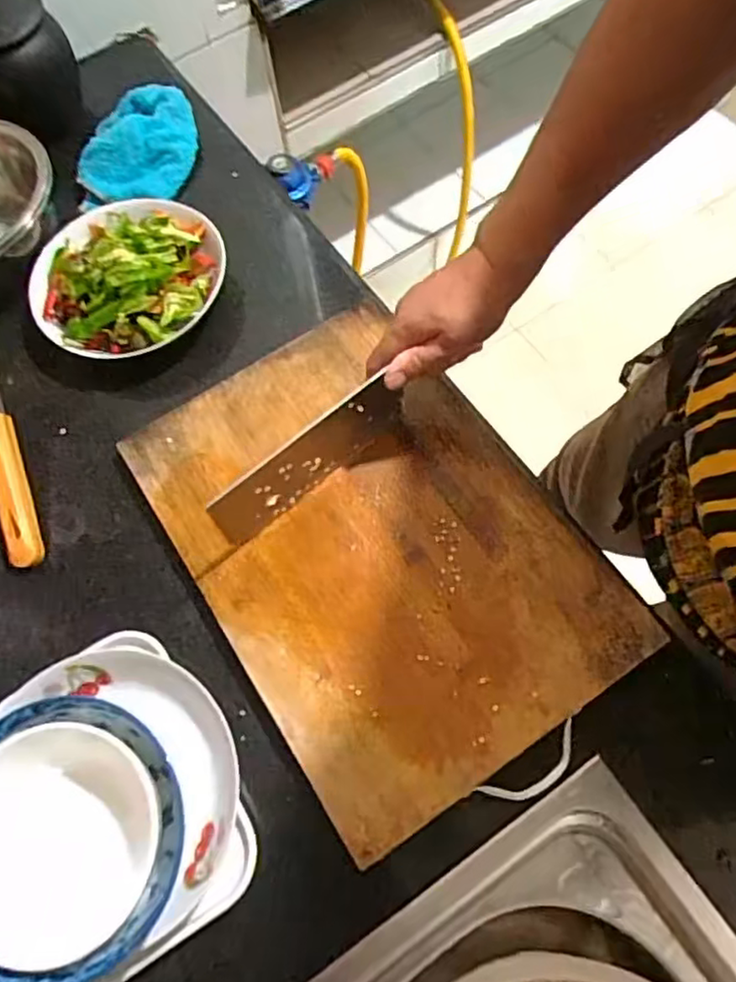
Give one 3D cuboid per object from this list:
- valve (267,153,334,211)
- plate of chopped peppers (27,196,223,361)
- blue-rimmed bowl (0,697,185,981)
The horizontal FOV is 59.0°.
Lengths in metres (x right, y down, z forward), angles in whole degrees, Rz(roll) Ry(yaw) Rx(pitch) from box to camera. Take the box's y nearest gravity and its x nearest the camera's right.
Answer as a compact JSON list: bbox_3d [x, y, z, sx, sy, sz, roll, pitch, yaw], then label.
[{"bbox_3d":[-0.080,-0.421,0.863,0.056,0.046,0.120,33,48,13],"label":"valve"},{"bbox_3d":[-0.223,-0.204,0.590,0.157,0.054,0.171,-2,66,4],"label":"plate of chopped peppers"},{"bbox_3d":[-0.190,0.211,0.402,0.136,0.067,0.145,-2,66,4],"label":"blue-rimmed bowl"}]

